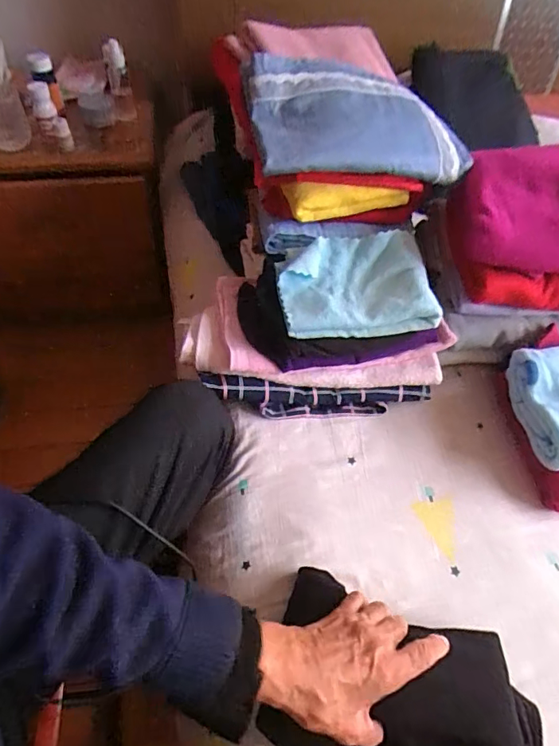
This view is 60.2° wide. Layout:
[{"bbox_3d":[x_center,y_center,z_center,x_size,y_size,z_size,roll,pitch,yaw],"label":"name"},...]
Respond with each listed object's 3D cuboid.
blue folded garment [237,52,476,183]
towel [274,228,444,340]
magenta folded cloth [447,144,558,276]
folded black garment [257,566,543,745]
[{"bbox_3d":[0.100,-0.355,0.668,0.279,0.076,0.203,-9,54,-11],"label":"blue folded garment"},{"bbox_3d":[0.100,-0.121,0.652,0.200,0.051,0.149,-5,54,-8],"label":"towel"},{"bbox_3d":[0.378,-0.219,0.640,0.266,0.103,0.177,6,53,0],"label":"magenta folded cloth"},{"bbox_3d":[0.117,0.309,0.448,0.252,0.062,0.171,18,54,9],"label":"folded black garment"}]

